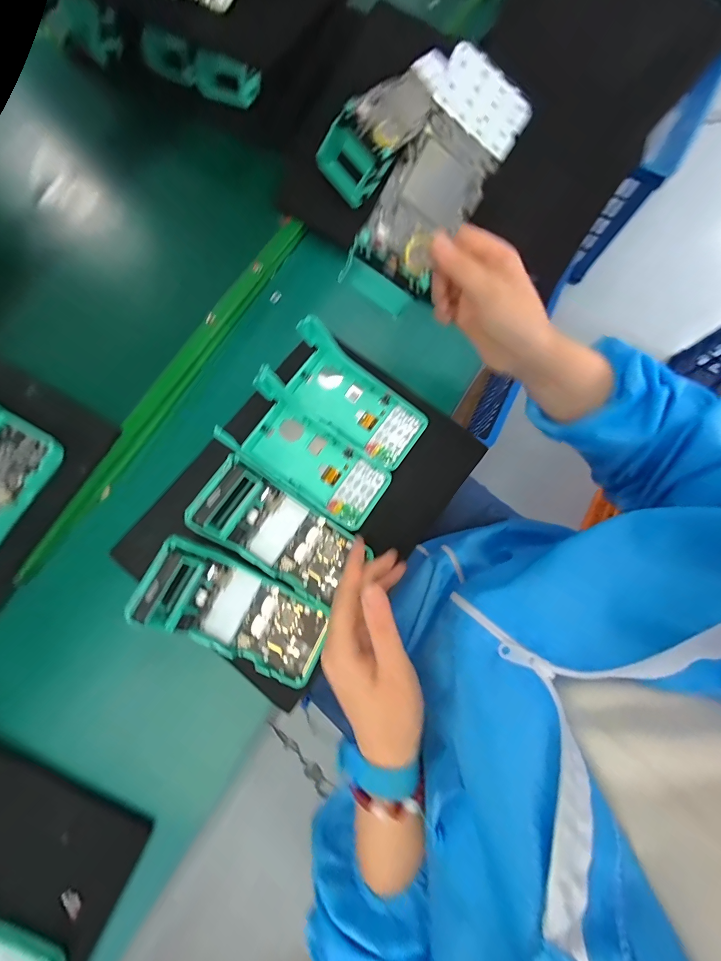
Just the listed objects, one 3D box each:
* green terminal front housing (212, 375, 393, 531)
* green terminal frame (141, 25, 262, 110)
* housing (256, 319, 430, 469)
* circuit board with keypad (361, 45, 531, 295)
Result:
[{"bbox_3d":[-0.053,-0.026,0.371,0.169,0.044,0.082,33,81,6],"label":"green terminal front housing"},{"bbox_3d":[-0.196,-0.502,0.436,0.147,0.040,0.023,26,51,3],"label":"green terminal frame"},{"bbox_3d":[-0.012,-0.091,0.378,0.171,0.056,0.087,32,81,6],"label":"housing"},{"bbox_3d":[0.060,-0.231,0.278,0.067,0.013,0.135,27,117,-16],"label":"circuit board with keypad"}]

